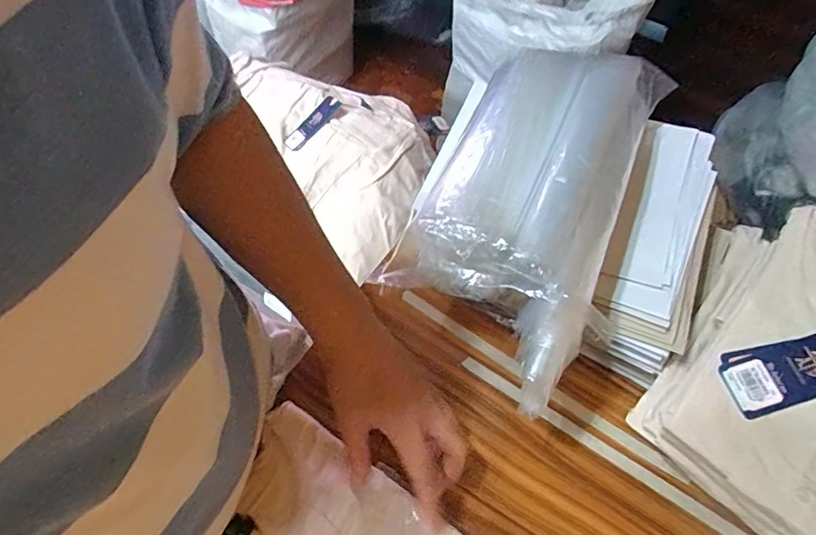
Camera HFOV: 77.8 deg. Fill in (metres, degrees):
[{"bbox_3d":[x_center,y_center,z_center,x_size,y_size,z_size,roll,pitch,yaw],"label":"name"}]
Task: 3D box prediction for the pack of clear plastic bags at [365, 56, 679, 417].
[{"bbox_3d":[0.104,-0.074,0.453,0.167,0.077,0.346,23,63,12],"label":"pack of clear plastic bags"}]

